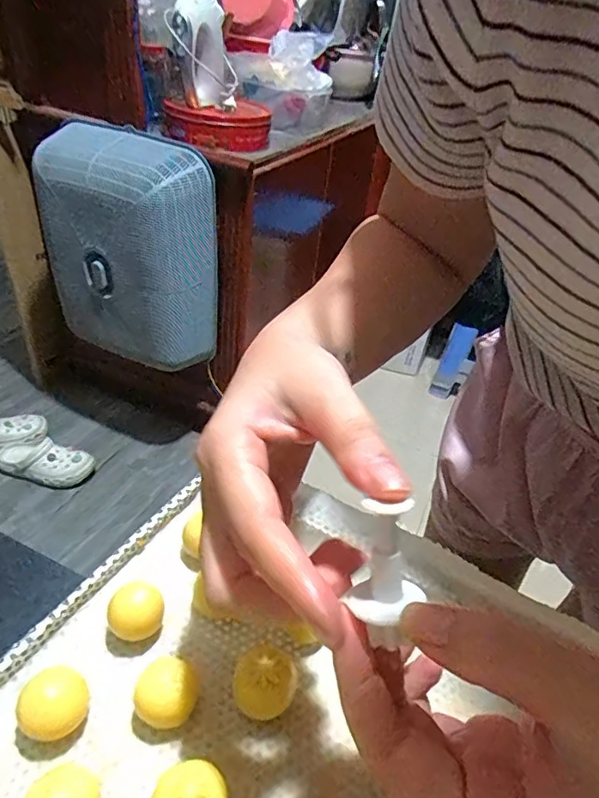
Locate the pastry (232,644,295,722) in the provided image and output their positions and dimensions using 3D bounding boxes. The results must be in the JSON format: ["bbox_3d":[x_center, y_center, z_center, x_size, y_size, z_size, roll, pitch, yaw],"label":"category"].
[{"bbox_3d":[-0.016,0.131,0.236,0.025,0.026,0.023,6,36,-4],"label":"pastry"}]

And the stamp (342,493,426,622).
[{"bbox_3d":[0.029,0.051,0.166,0.022,0.039,0.015,0,12,-10],"label":"stamp"}]

